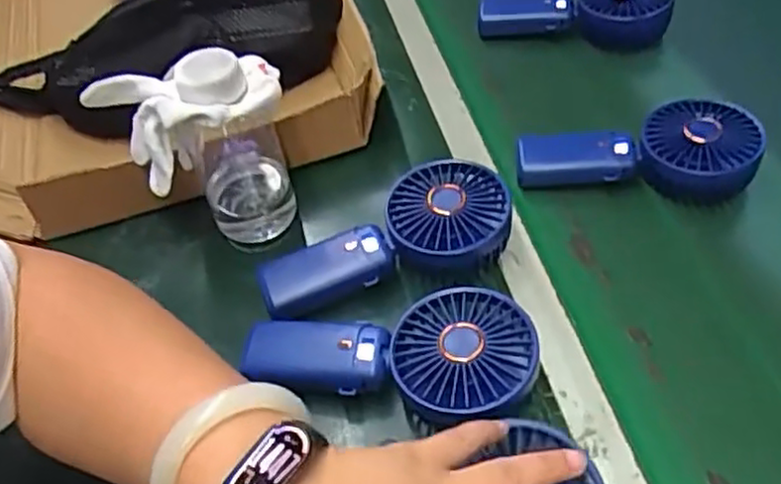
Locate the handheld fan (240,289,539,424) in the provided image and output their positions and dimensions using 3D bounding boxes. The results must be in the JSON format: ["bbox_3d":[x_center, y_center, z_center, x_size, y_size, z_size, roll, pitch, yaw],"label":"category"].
[{"bbox_3d":[-0.001,0.070,0.459,0.179,0.049,0.088,8,49,12],"label":"handheld fan"}]

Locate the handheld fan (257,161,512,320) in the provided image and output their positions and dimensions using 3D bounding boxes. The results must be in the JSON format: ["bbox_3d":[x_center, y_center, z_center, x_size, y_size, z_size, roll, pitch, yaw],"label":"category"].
[{"bbox_3d":[-0.006,0.000,0.522,0.183,0.051,0.084,-14,49,-7],"label":"handheld fan"}]

